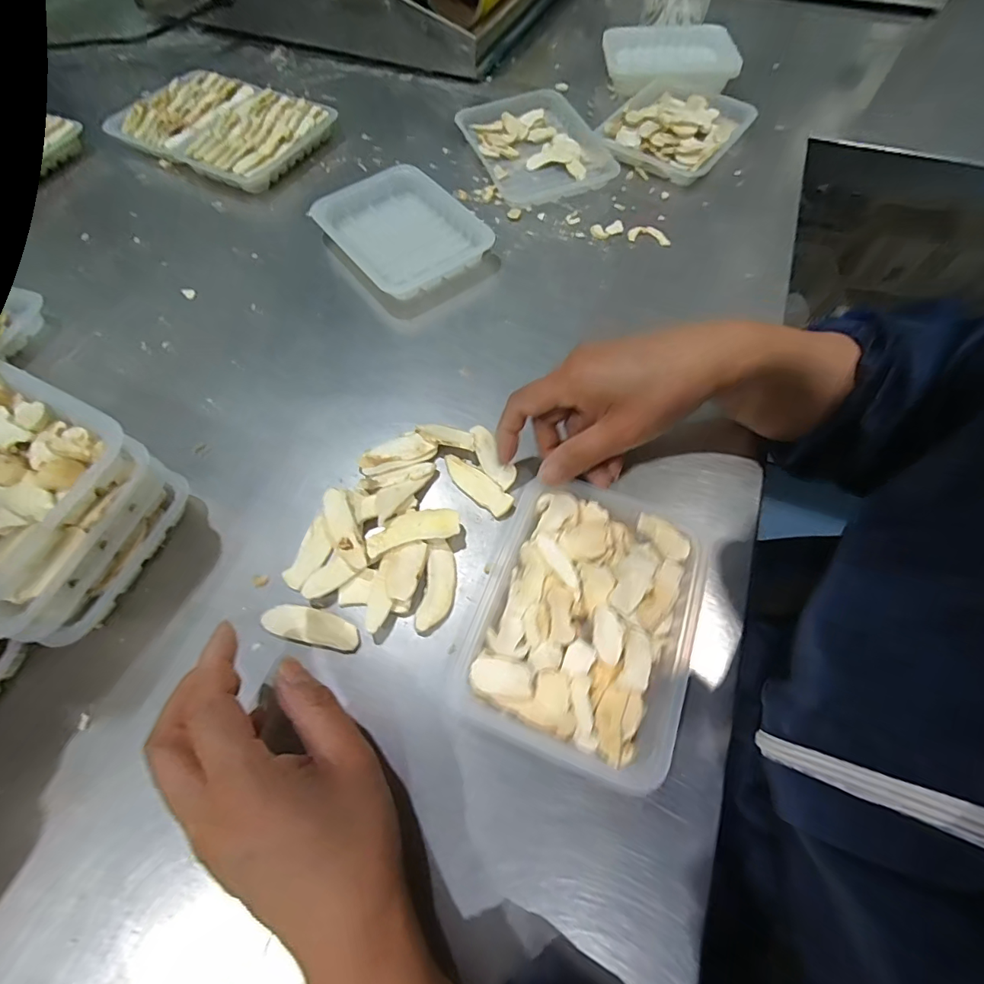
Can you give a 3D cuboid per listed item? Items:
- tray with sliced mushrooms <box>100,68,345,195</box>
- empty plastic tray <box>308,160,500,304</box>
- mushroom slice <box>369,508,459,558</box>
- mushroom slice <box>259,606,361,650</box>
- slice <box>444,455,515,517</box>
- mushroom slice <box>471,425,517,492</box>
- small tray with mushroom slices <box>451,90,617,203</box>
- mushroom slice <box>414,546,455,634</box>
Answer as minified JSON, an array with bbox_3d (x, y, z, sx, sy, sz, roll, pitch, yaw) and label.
[{"bbox_3d":[-0.322,-0.441,0.557,0.227,0.034,0.159,27,67,14],"label":"tray with sliced mushrooms"},{"bbox_3d":[-0.091,-0.262,0.460,0.124,0.025,0.154,-34,67,-15],"label":"empty plastic tray"},{"bbox_3d":[-0.055,0.025,0.318,0.063,0.006,0.026,-14,64,-5],"label":"mushroom slice"},{"bbox_3d":[-0.117,0.087,0.299,0.064,0.004,0.021,10,64,6],"label":"mushroom slice"},{"bbox_3d":[-0.012,-0.006,0.342,0.063,0.006,0.018,39,70,19],"label":"slice"},{"bbox_3d":[0.000,-0.028,0.350,0.021,0.005,0.060,-24,65,-10],"label":"mushroom slice"},{"bbox_3d":[0.049,-0.395,0.528,0.133,0.024,0.185,-22,65,-10],"label":"small tray with mushroom slices"},{"bbox_3d":[-0.036,0.065,0.306,0.020,0.006,0.055,6,63,5],"label":"mushroom slice"}]

